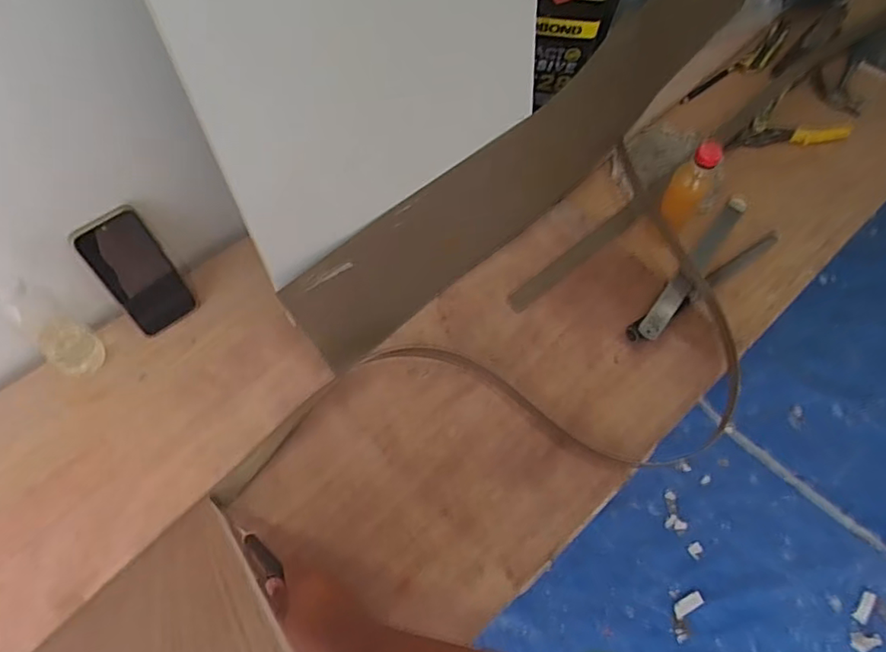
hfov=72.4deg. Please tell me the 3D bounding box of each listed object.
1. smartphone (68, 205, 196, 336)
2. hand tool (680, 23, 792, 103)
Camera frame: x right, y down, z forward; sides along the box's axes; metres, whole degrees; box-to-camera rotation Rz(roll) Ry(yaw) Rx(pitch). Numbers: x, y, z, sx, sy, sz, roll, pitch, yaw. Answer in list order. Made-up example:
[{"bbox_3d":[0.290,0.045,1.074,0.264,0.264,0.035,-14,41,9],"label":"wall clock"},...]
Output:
[{"bbox_3d":[-0.380,-0.068,0.757,0.078,0.170,0.018,-36,49,-19],"label":"smartphone"},{"bbox_3d":[0.536,-0.466,1.080,0.291,0.015,0.045,-38,70,-20],"label":"hand tool"}]

